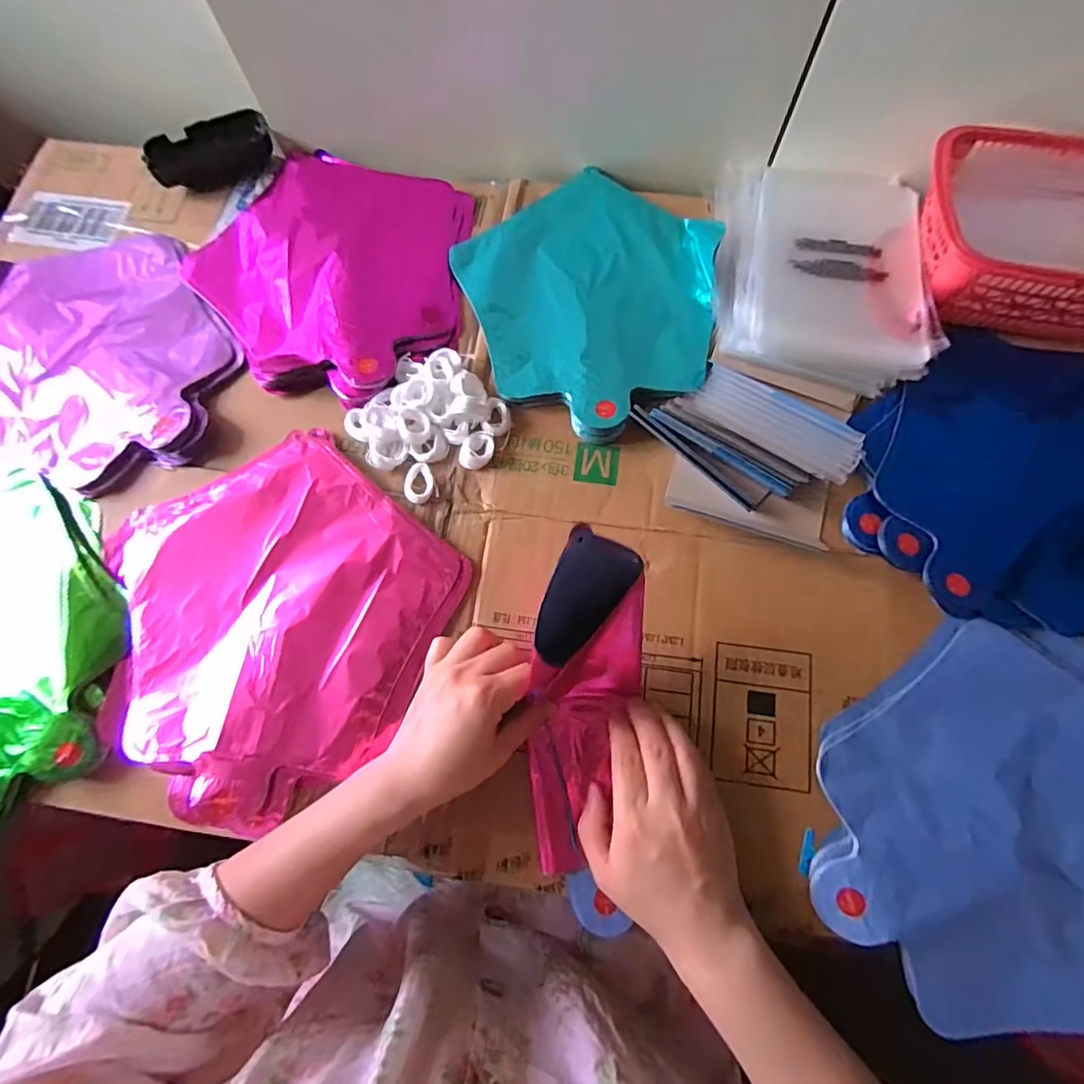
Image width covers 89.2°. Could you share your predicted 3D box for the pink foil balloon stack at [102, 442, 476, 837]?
[{"bbox_3d":[-0.193,0.045,0.385,0.241,0.013,0.229,40,79,12],"label":"pink foil balloon stack"}]

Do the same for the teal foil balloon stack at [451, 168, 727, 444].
[{"bbox_3d":[0.047,-0.207,0.454,0.204,0.022,0.246,-18,74,-4],"label":"teal foil balloon stack"}]

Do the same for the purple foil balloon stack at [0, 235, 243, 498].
[{"bbox_3d":[-0.370,-0.162,0.449,0.249,0.020,0.219,20,74,6],"label":"purple foil balloon stack"}]

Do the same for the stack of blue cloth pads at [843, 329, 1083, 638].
[{"bbox_3d":[0.350,-0.058,0.400,0.231,0.026,0.232,9,74,4],"label":"stack of blue cloth pads"}]

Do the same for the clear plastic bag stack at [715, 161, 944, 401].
[{"bbox_3d":[0.225,-0.227,0.442,0.157,0.030,0.205,7,74,4],"label":"clear plastic bag stack"}]

